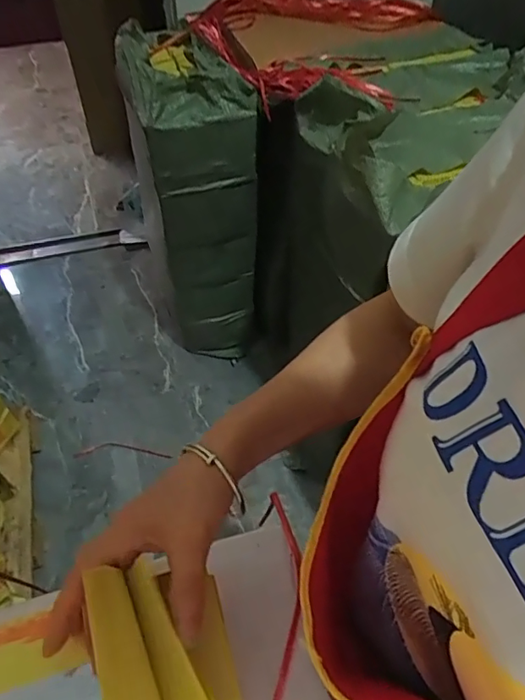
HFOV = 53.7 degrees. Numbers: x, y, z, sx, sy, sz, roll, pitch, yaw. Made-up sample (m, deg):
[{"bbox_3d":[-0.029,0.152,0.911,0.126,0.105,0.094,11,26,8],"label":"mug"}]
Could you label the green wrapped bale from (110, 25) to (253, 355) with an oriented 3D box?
[{"bbox_3d":[-0.172,-0.318,1.426,0.257,0.871,0.316,-18,51,-16],"label":"green wrapped bale"}]

